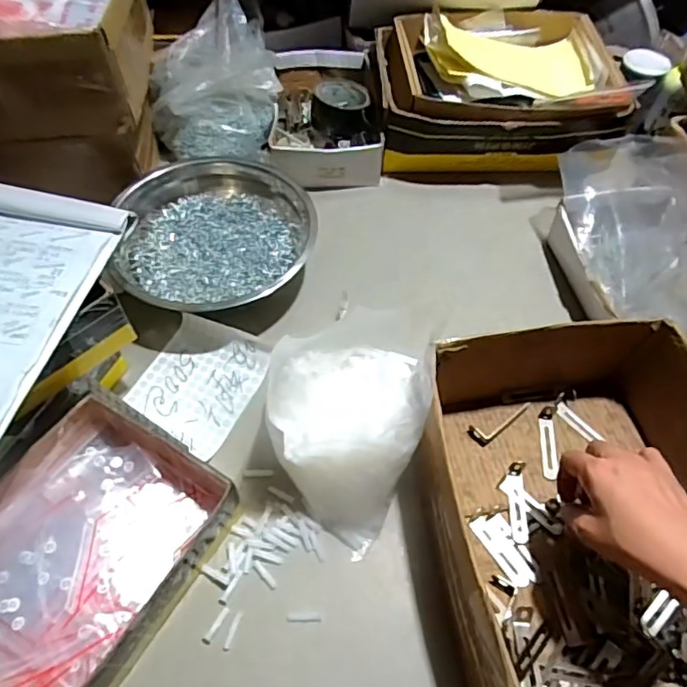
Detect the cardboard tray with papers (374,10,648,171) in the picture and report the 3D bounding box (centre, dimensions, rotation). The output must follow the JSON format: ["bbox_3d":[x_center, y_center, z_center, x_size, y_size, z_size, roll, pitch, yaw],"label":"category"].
[{"bbox_3d":[0.222,-0.379,0.856,0.340,0.138,0.255,-1,56,-2],"label":"cardboard tray with papers"}]

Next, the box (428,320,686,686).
[{"bbox_3d":[0.215,0.141,0.506,0.258,0.118,0.311,-6,56,-6],"label":"box"}]

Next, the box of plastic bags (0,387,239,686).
[{"bbox_3d":[-0.234,0.191,0.490,0.186,0.073,0.262,25,59,15],"label":"box of plastic bags"}]

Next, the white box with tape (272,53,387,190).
[{"bbox_3d":[-0.029,-0.347,0.867,0.162,0.061,0.272,-3,56,-3],"label":"white box with tape"}]

